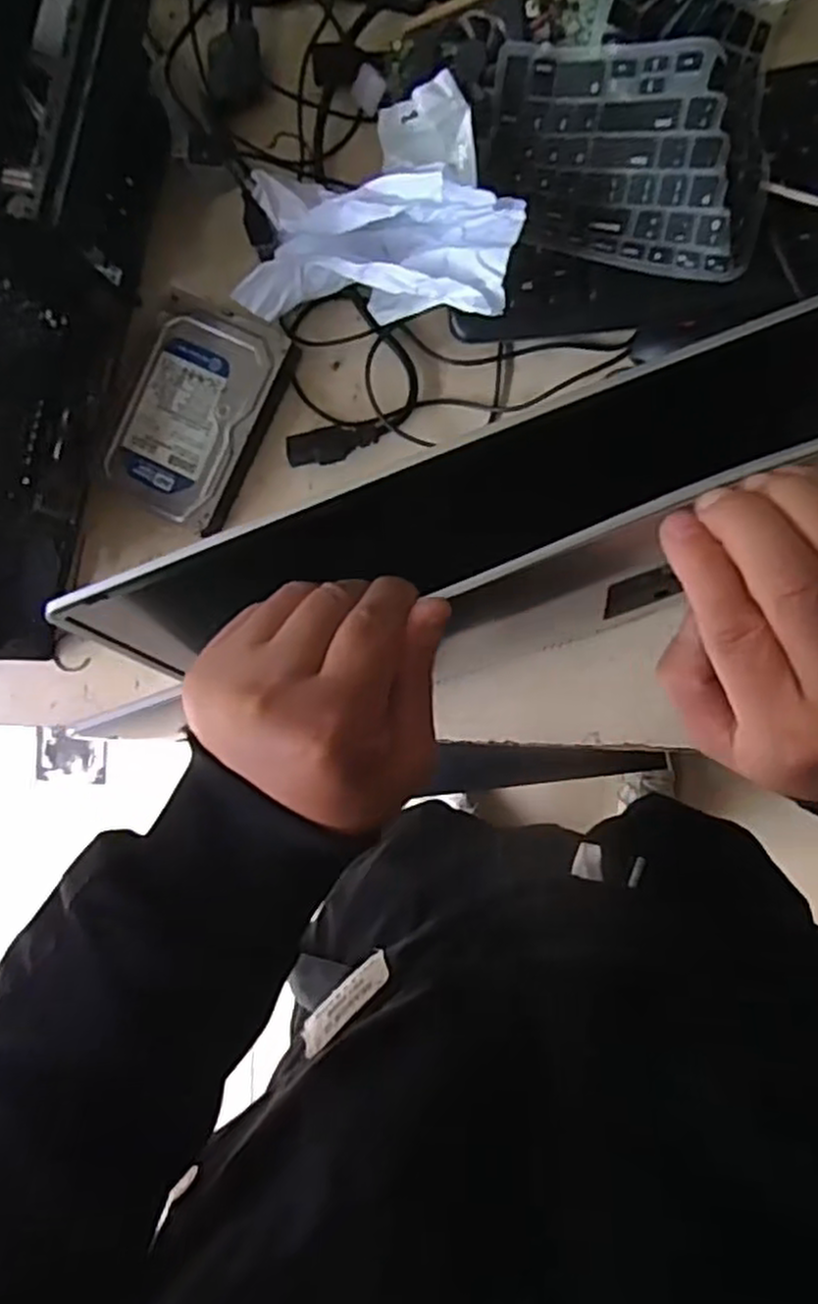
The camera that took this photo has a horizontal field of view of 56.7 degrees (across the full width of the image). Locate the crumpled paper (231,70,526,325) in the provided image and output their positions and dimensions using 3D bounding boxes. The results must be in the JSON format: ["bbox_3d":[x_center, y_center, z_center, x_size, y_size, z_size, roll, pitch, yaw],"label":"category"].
[{"bbox_3d":[-0.017,-0.269,0.457,0.172,0.076,0.127,9,91,9],"label":"crumpled paper"}]

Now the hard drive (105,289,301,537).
[{"bbox_3d":[-0.144,-0.161,0.516,0.090,0.025,0.140,24,93,8],"label":"hard drive"}]

